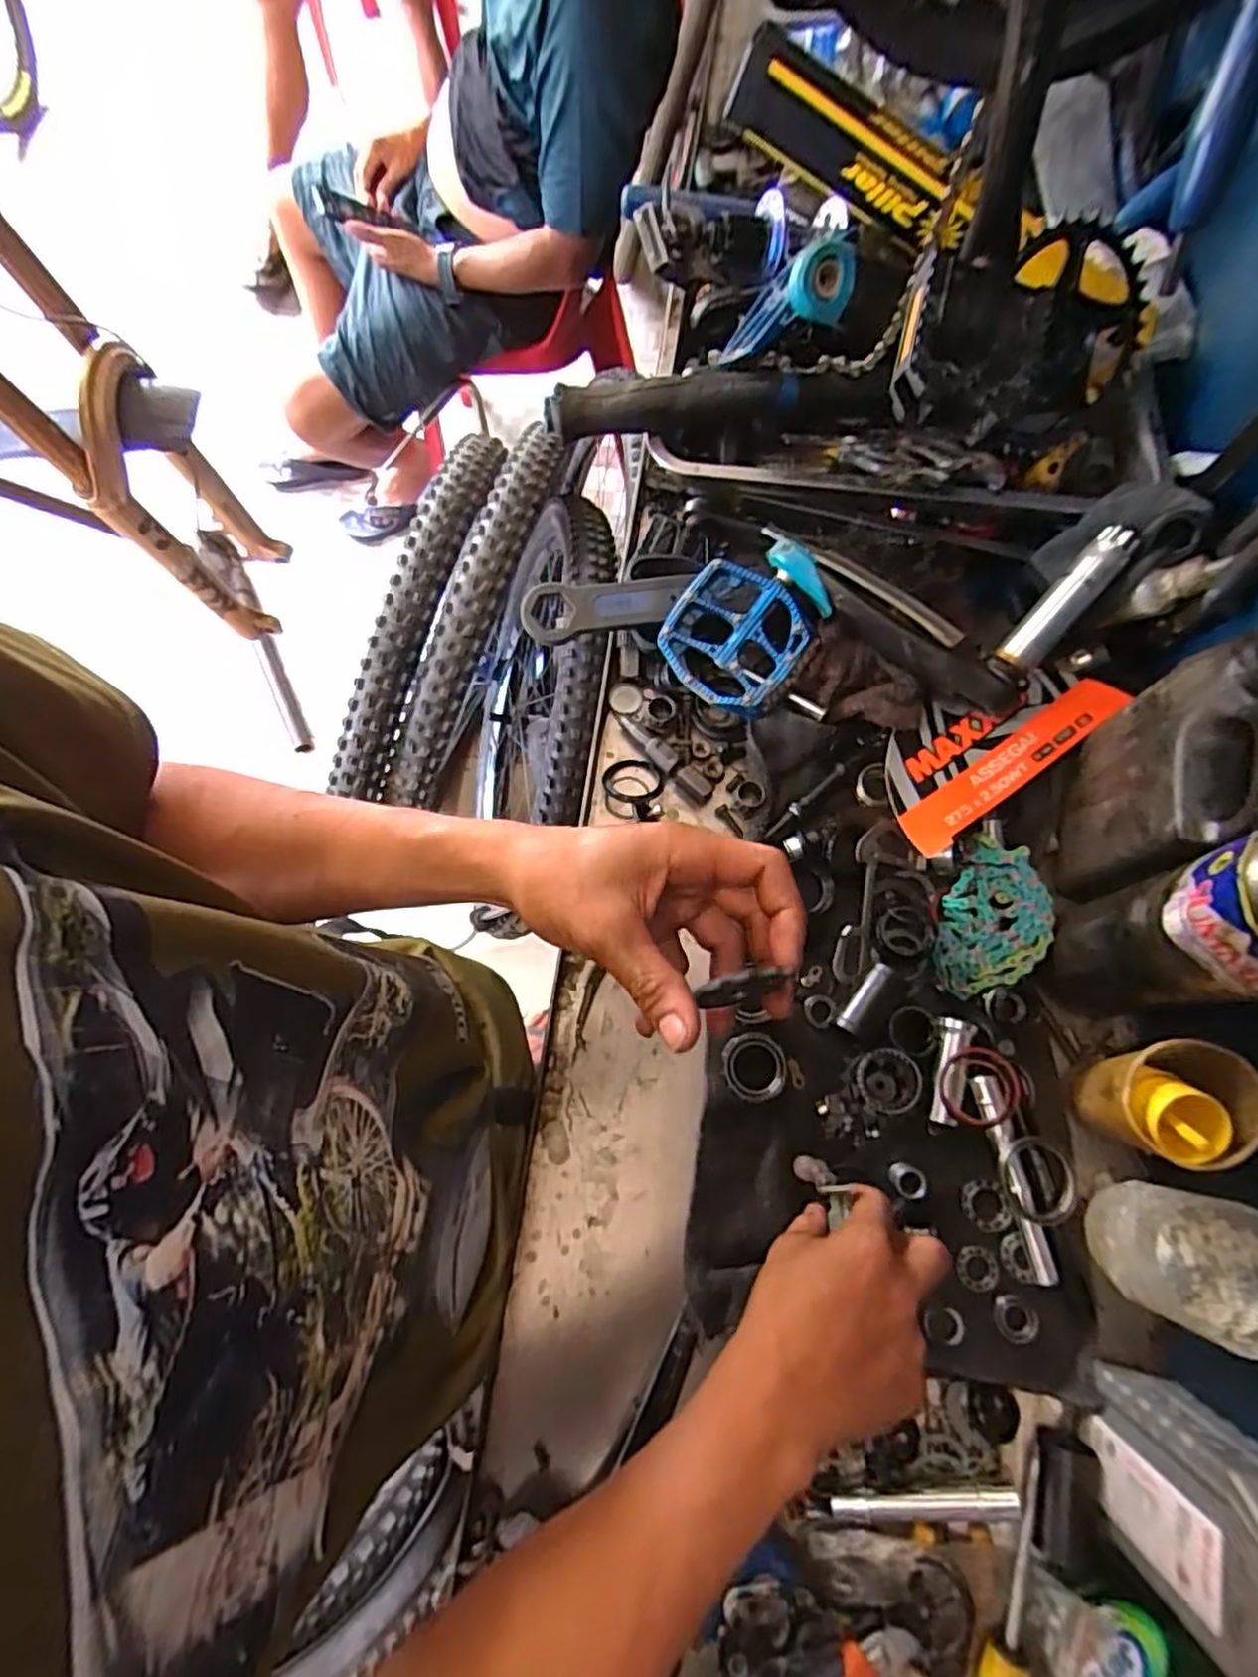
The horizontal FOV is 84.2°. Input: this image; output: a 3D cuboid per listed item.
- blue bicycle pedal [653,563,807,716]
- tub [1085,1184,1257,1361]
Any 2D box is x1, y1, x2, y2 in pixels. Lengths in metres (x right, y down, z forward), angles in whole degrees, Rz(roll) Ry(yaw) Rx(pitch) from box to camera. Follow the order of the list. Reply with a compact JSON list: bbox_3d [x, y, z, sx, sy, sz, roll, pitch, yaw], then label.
[{"bbox_3d":[0.082,-0.156,0.542,0.100,0.019,0.100,36,102,7],"label":"blue bicycle pedal"},{"bbox_3d":[0.321,0.244,0.408,0.064,0.087,0.069,0,74,1],"label":"tub"}]

